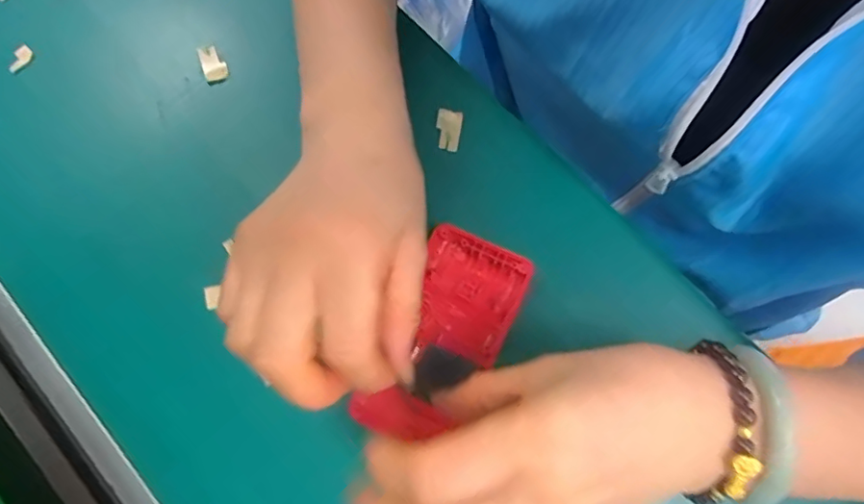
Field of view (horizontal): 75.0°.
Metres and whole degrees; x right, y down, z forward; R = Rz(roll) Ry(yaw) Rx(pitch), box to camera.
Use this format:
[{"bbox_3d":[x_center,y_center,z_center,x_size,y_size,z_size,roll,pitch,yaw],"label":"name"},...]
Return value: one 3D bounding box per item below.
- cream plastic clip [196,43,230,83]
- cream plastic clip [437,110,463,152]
[{"bbox_3d":[-0.144,-0.125,0.369,0.015,0.011,0.025,-28,77,-4],"label":"cream plastic clip"},{"bbox_3d":[0.010,-0.078,0.358,0.015,0.007,0.025,9,77,5],"label":"cream plastic clip"}]

